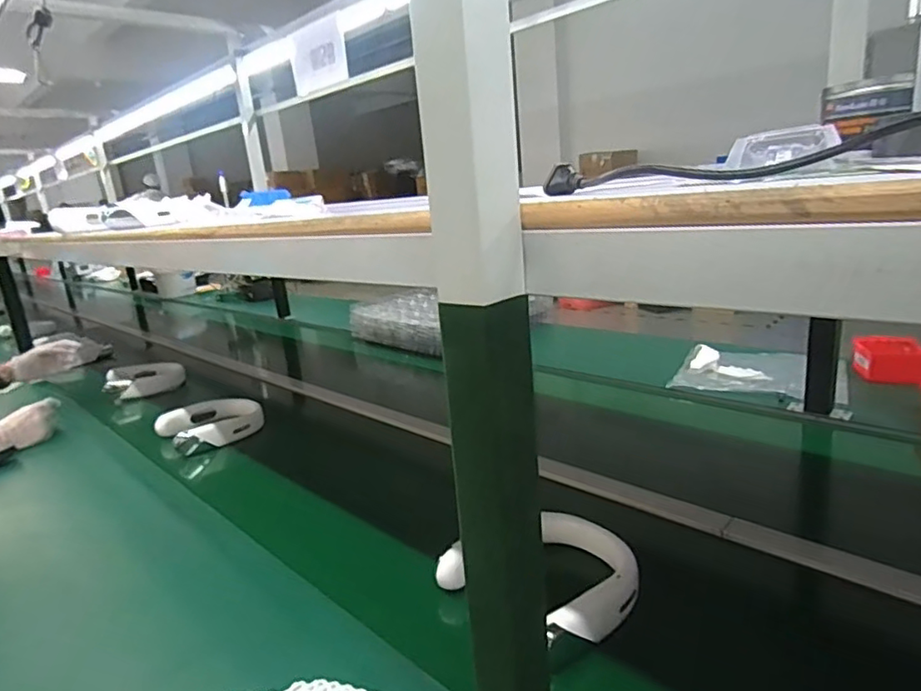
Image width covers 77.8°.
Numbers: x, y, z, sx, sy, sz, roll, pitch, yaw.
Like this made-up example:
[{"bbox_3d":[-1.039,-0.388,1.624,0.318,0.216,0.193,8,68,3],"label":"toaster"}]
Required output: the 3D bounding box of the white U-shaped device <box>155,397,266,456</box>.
[{"bbox_3d":[-0.532,0.172,1.239,0.201,0.062,0.183,-17,20,-37],"label":"white U-shaped device"}]

